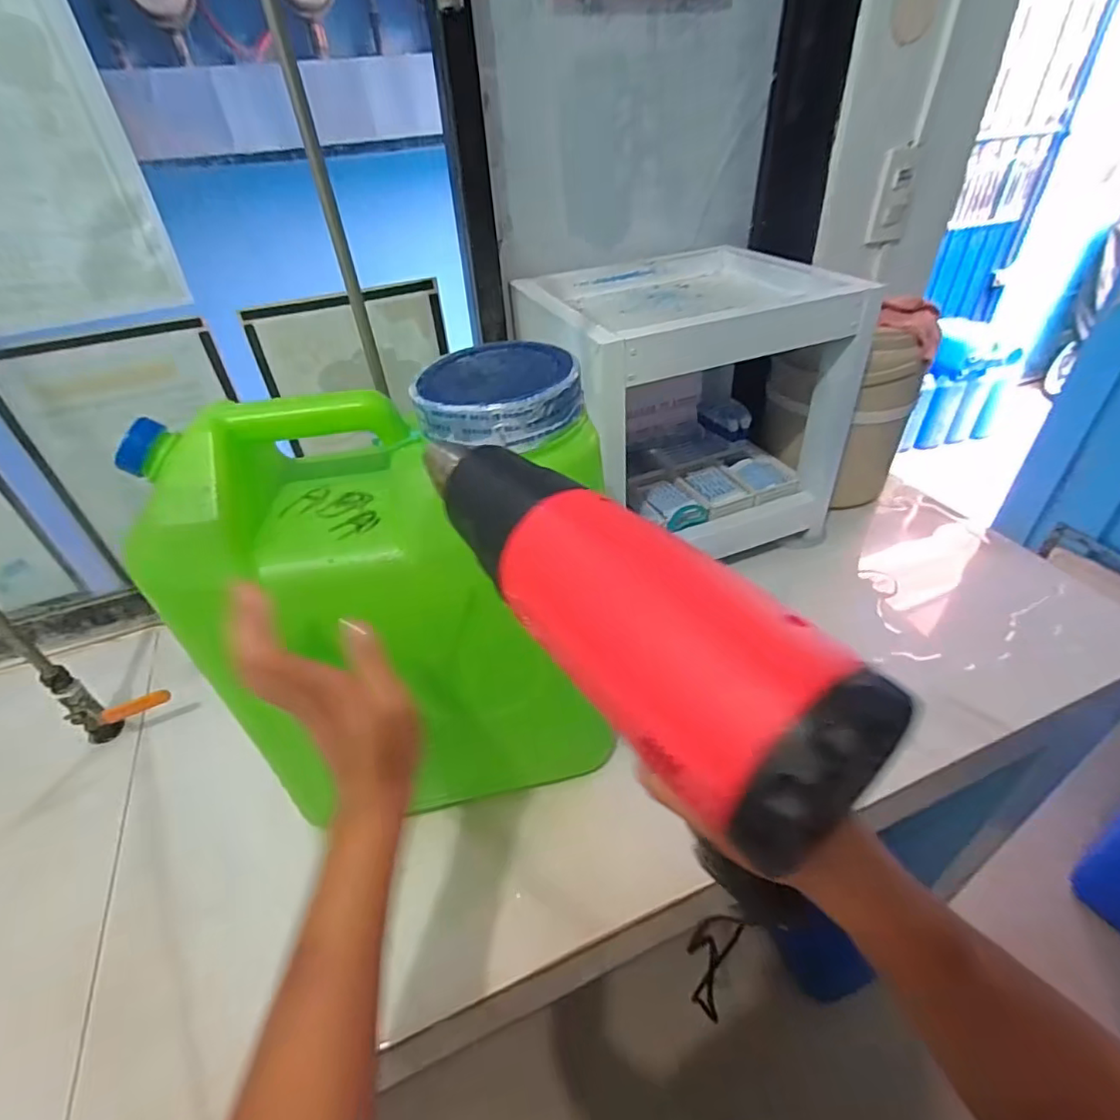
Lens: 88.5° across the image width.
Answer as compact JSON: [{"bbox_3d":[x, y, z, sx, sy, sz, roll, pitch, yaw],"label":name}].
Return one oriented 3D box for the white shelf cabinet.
[{"bbox_3d":[0.162,-0.231,0.819,0.374,0.310,0.350,-16,41,-16],"label":"white shelf cabinet"}]

